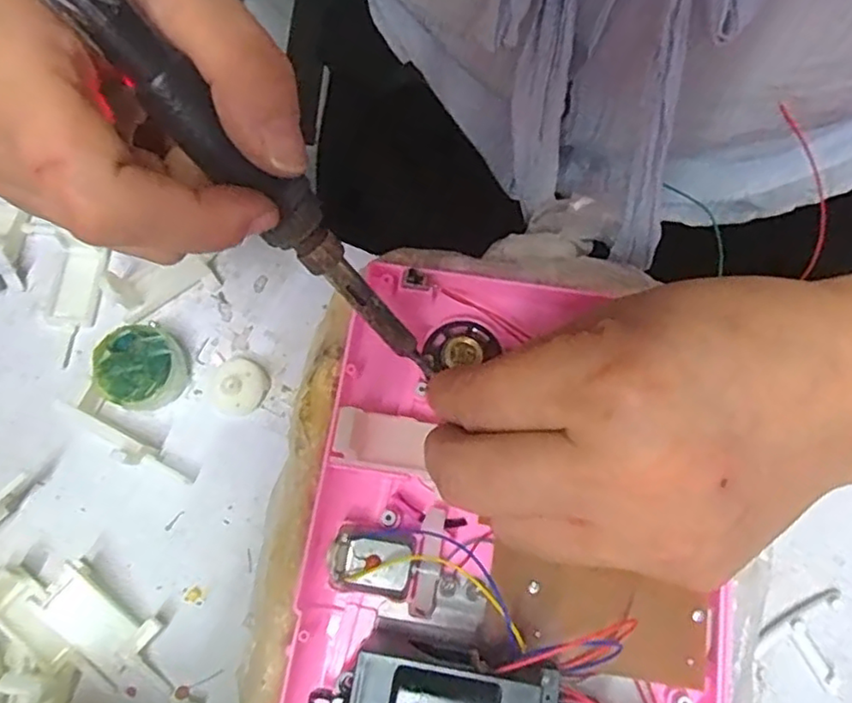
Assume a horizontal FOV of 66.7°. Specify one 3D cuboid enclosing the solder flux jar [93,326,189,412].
[{"bbox_3d":[-0.115,0.007,0.260,0.031,0.017,0.032,0,71,1],"label":"solder flux jar"}]

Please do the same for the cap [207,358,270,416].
[{"bbox_3d":[-0.077,0.014,0.262,0.022,0.009,0.023,0,71,1],"label":"cap"}]

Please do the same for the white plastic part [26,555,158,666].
[{"bbox_3d":[-0.120,0.095,0.234,0.043,0.016,0.019,31,74,11],"label":"white plastic part"}]

